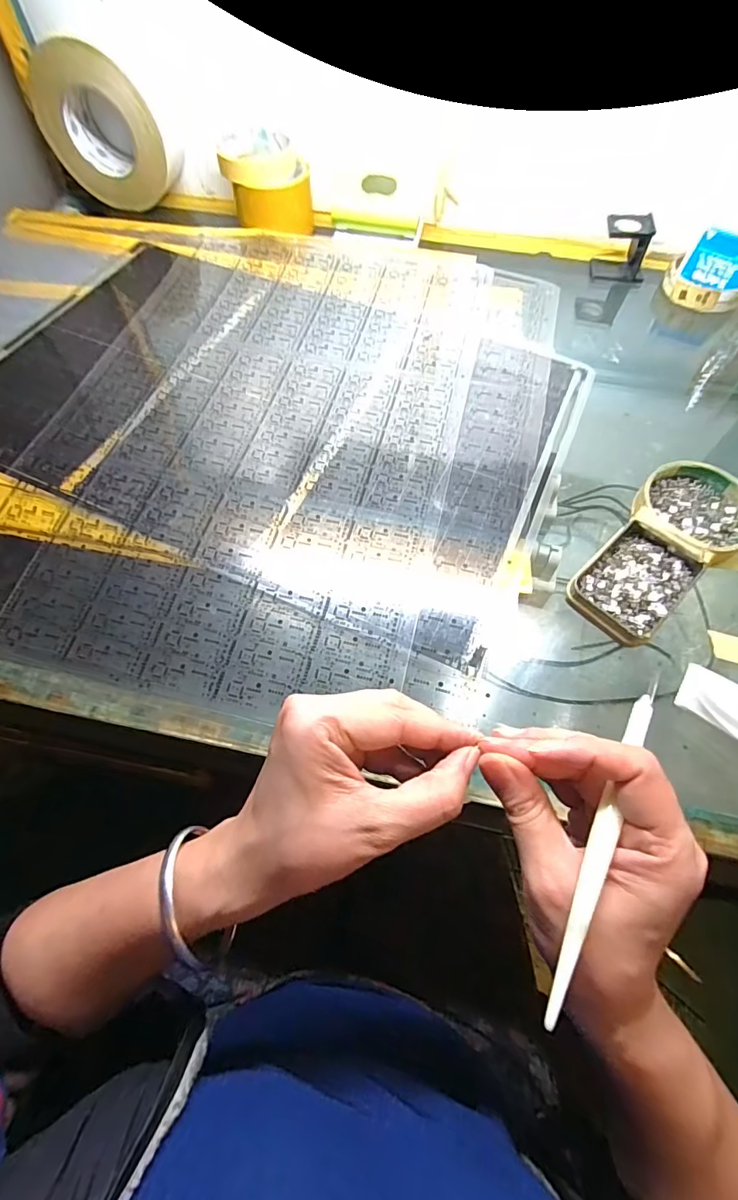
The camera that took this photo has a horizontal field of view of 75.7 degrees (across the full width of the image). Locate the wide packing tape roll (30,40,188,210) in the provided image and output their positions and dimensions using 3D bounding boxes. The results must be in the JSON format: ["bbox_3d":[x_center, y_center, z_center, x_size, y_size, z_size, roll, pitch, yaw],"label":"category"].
[{"bbox_3d":[-0.298,-0.536,0.539,0.141,0.123,0.072,-2,62,-2],"label":"wide packing tape roll"}]

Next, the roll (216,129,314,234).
[{"bbox_3d":[-0.114,-0.474,0.538,0.093,0.059,0.093,1,62,-1],"label":"roll"}]

